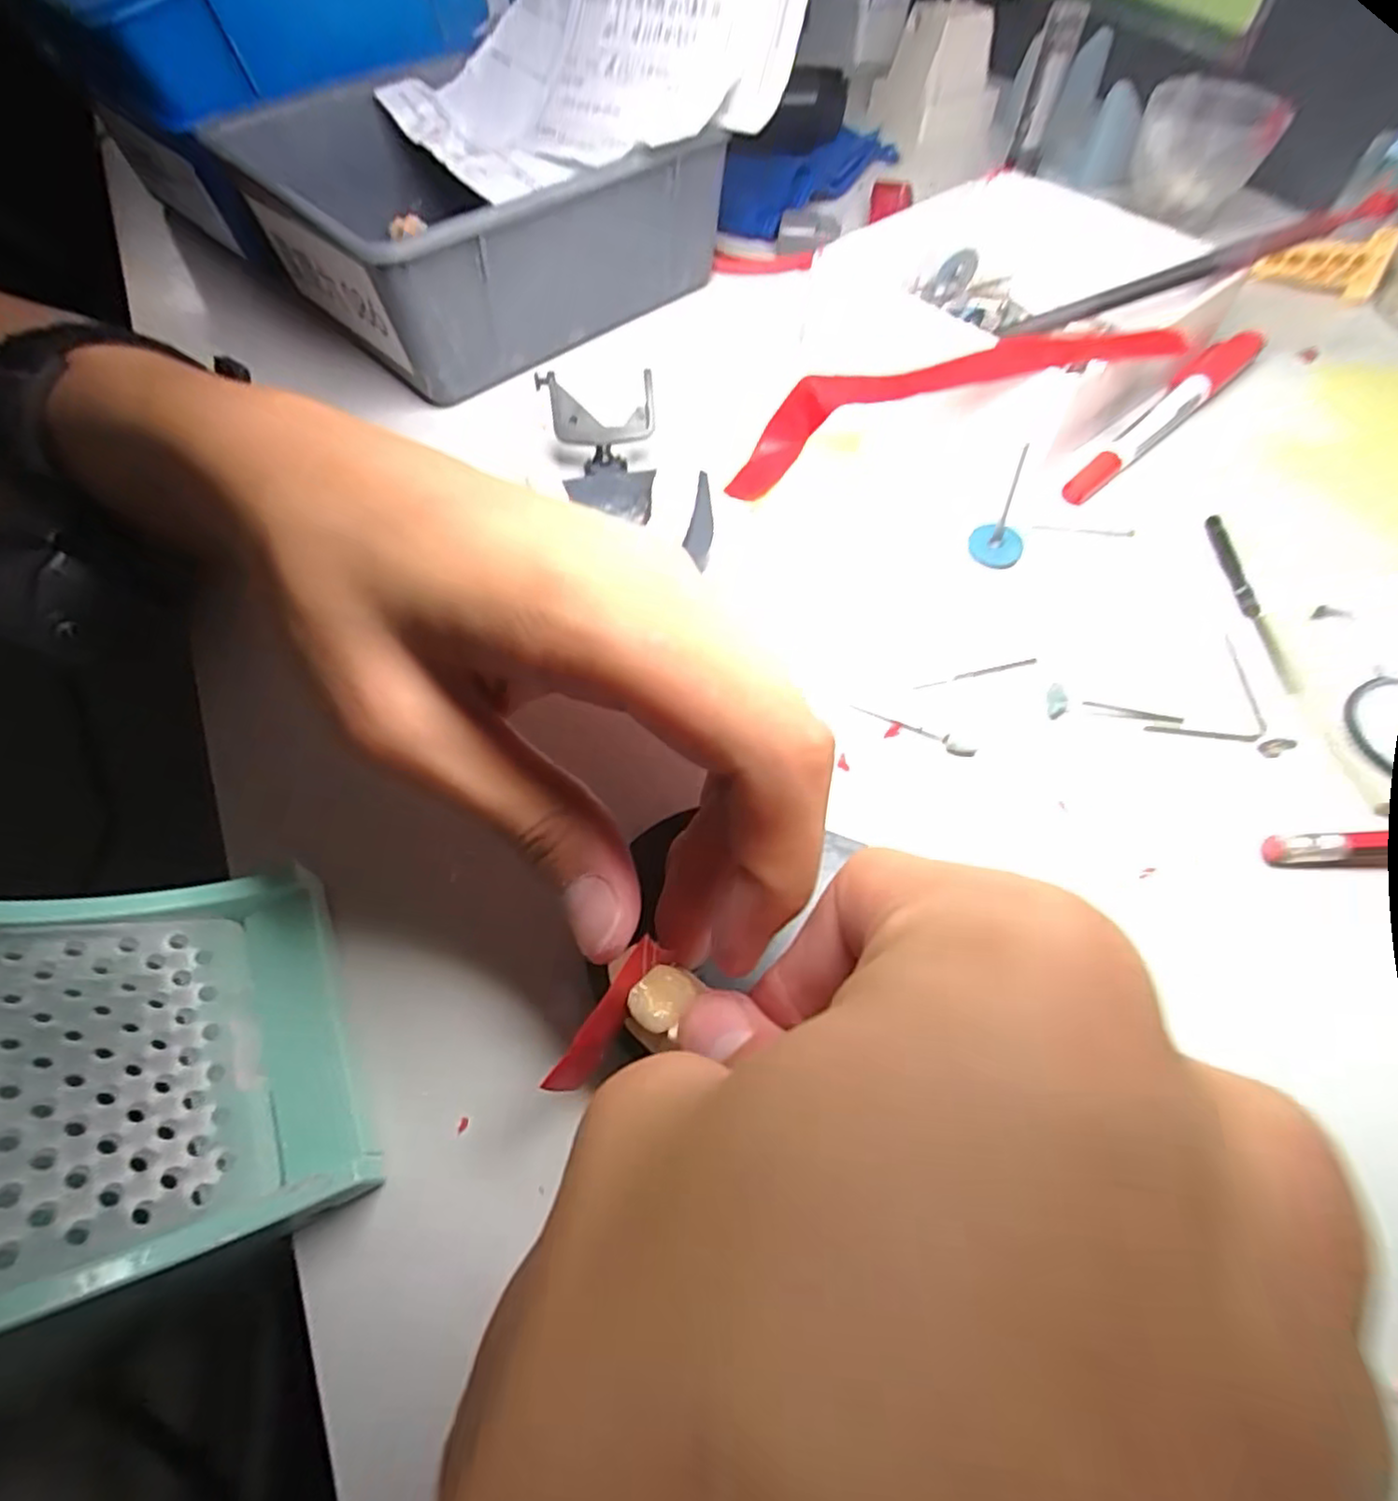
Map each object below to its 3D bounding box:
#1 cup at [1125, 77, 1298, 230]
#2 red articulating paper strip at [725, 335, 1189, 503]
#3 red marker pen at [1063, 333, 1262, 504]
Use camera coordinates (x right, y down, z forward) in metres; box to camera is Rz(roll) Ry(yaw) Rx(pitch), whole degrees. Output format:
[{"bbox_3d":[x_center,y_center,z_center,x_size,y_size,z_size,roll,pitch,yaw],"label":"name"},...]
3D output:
[{"bbox_3d":[0.258,-0.311,0.362,0.062,0.045,0.060,25,62,15],"label":"cup"},{"bbox_3d":[0.088,-0.130,0.254,0.161,0.029,0.022,-11,57,11],"label":"red articulating paper strip"},{"bbox_3d":[0.187,-0.136,0.278,0.135,0.017,0.014,-39,66,-21],"label":"red marker pen"}]

